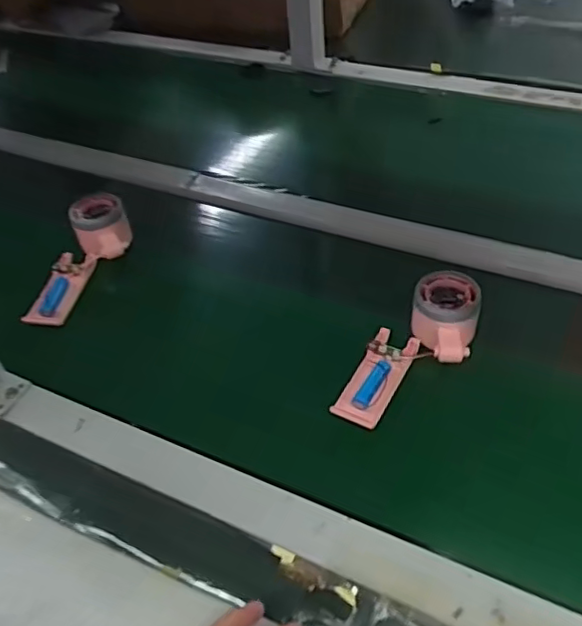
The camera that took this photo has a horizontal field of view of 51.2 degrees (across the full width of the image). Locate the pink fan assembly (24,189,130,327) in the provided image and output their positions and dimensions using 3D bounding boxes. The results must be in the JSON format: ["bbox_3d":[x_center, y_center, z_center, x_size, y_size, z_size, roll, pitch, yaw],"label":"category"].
[{"bbox_3d":[-0.208,-0.053,0.608,0.054,0.064,0.162,14,67,18],"label":"pink fan assembly"}]

